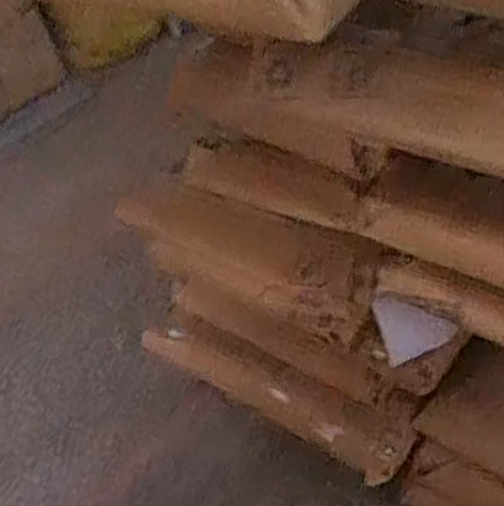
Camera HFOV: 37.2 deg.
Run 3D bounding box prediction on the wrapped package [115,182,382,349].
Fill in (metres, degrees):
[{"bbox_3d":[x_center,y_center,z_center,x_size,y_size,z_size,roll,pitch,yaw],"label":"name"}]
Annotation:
[{"bbox_3d":[-0.016,-0.005,1.286,0.499,0.157,0.119,23,50,30],"label":"wrapped package"}]

